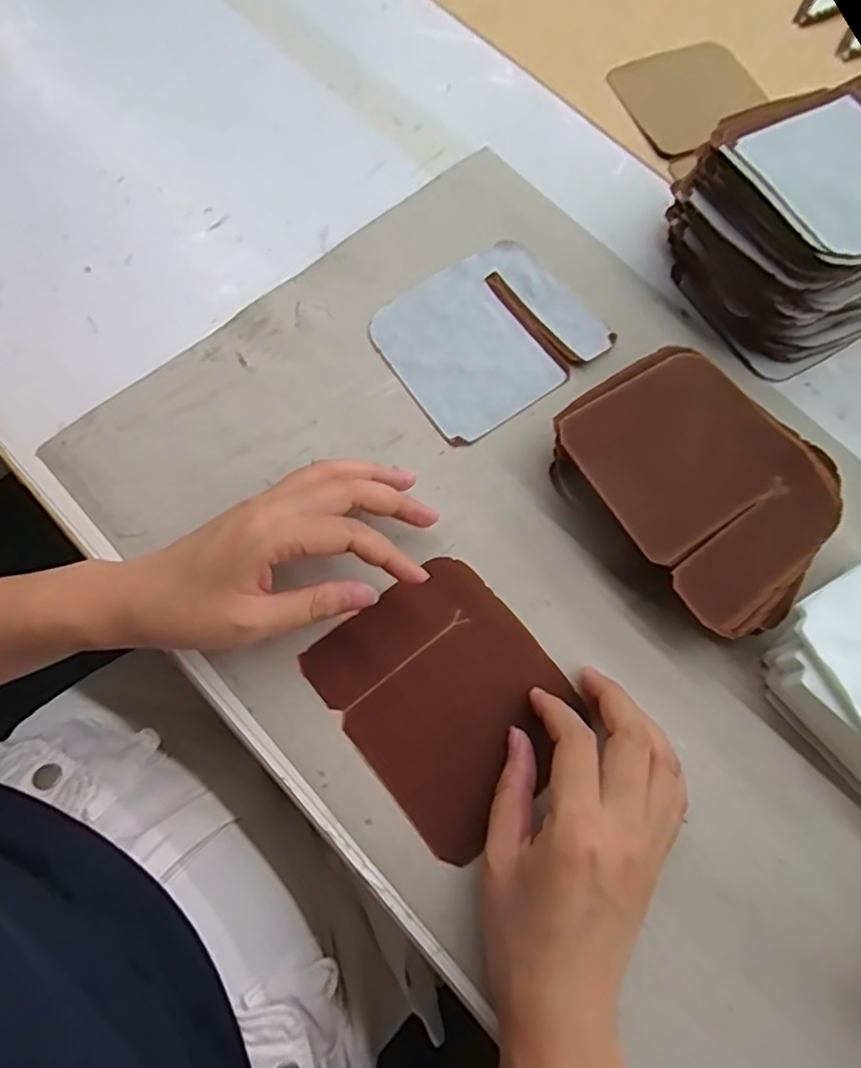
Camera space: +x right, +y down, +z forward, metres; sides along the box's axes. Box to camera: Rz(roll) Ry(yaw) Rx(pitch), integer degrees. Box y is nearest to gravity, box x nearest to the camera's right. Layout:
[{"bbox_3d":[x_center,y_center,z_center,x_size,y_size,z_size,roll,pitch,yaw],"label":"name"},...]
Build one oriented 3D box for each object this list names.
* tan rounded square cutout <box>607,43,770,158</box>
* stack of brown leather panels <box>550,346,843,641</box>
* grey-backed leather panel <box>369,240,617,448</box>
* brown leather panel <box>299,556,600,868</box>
[{"bbox_3d":[0.199,-0.335,0.486,0.109,0.005,0.092,-25,76,-9],"label":"tan rounded square cutout"},{"bbox_3d":[0.150,-0.027,0.361,0.111,0.040,0.152,-36,78,-12],"label":"stack of brown leather panels"},{"bbox_3d":[0.036,-0.128,0.412,0.129,0.004,0.108,-35,77,-12],"label":"grey-backed leather panel"},{"bbox_3d":[0.010,0.085,0.337,0.107,0.005,0.126,-36,78,-12],"label":"brown leather panel"}]

